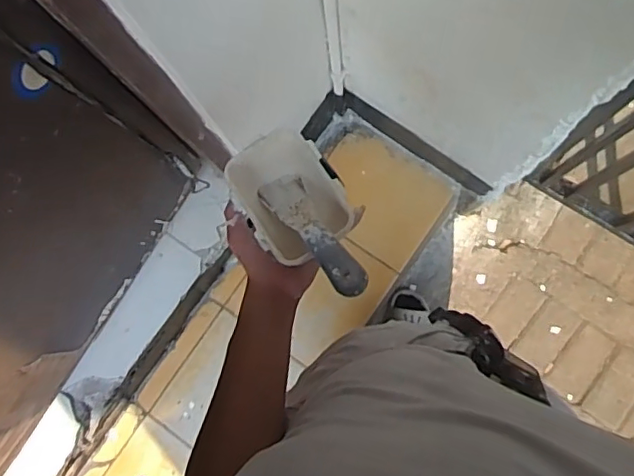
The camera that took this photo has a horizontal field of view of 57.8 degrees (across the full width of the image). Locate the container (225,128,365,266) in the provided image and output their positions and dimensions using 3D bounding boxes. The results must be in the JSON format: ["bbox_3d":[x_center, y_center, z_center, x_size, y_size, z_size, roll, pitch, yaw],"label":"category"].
[{"bbox_3d":[-0.030,-0.046,0.624,0.102,0.041,0.137,-38,82,-1],"label":"container"}]

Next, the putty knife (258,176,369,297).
[{"bbox_3d":[-0.005,-0.009,0.604,0.043,0.015,0.183,-39,51,-1],"label":"putty knife"}]

